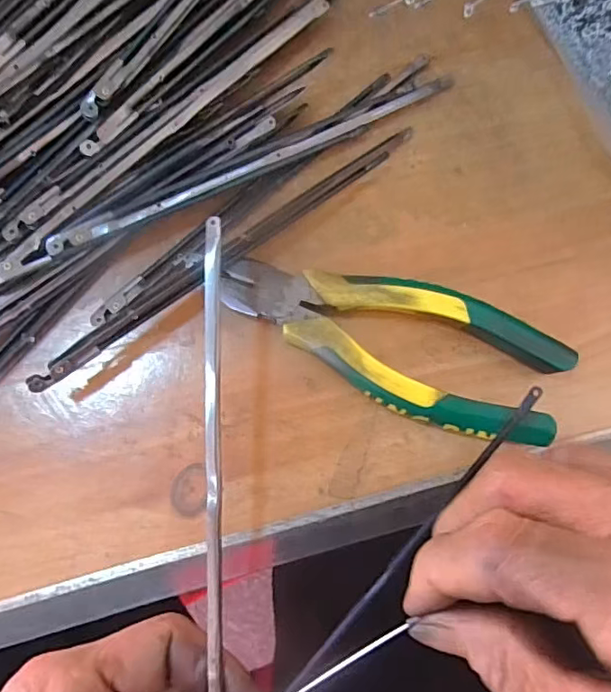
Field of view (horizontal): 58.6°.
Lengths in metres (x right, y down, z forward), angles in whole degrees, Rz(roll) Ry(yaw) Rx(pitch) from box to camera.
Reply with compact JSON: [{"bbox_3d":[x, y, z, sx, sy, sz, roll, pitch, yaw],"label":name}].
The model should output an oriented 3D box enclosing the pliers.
[{"bbox_3d":[0.036,-0.002,0.223,0.137,0.020,0.053,21,81,0],"label":"pliers"}]

